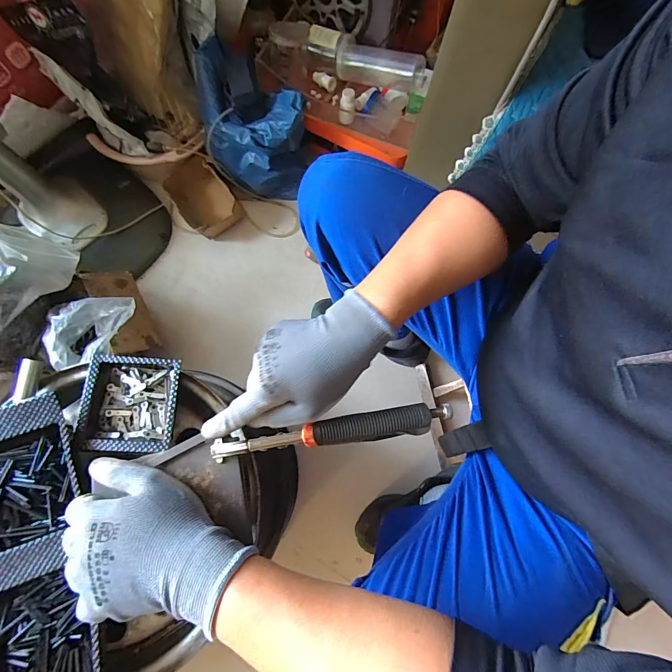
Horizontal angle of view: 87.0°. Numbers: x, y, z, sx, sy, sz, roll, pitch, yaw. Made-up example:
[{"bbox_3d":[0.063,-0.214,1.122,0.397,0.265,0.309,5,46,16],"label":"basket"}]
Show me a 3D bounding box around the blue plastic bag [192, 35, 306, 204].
[{"bbox_3d":[-0.185,-0.492,0.844,0.226,0.255,0.201,2,75,-1],"label":"blue plastic bag"}]

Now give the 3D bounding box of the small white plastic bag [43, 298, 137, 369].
[{"bbox_3d":[-0.441,-0.016,0.632,0.082,0.098,0.155,22,75,5],"label":"small white plastic bag"}]

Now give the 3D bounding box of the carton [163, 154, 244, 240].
[{"bbox_3d":[-0.328,-0.341,0.889,0.138,0.101,0.184,-36,78,-10],"label":"carton"}]

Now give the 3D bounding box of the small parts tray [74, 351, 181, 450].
[{"bbox_3d":[-0.260,0.083,0.445,0.113,0.029,0.114,2,75,0],"label":"small parts tray"}]

